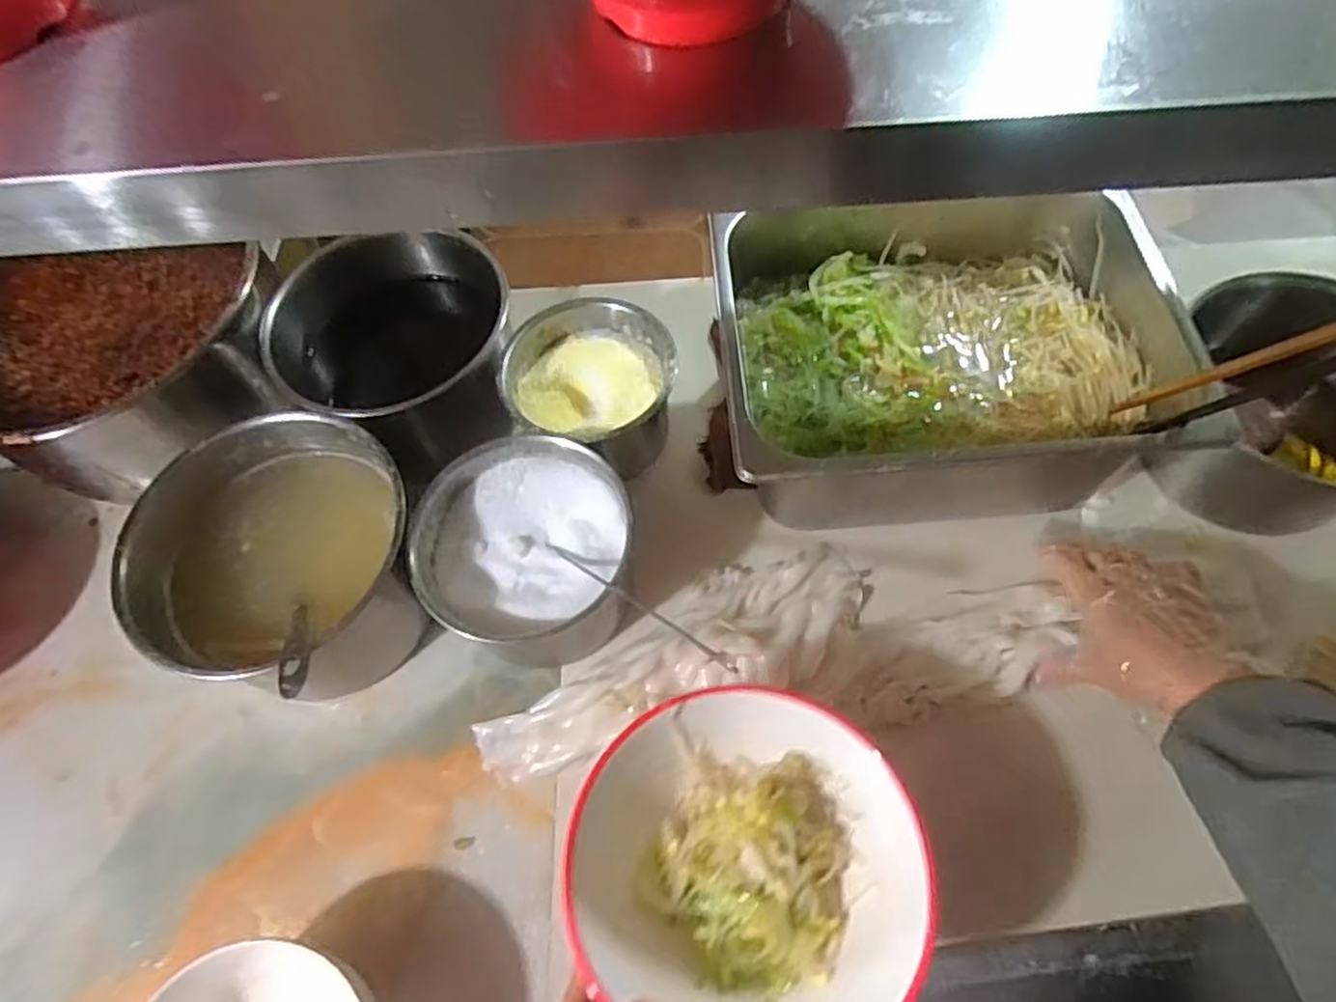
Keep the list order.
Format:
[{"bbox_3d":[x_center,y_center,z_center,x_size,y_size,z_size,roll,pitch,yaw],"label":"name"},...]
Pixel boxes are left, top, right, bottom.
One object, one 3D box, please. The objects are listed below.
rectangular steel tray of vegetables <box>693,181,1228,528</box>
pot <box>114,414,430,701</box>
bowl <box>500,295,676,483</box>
[{"bbox_3d":[0.204,-0.115,0.608,0.324,0.131,0.271,-5,63,1],"label":"rectangular steel tray of vegetables"},{"bbox_3d":[-0.281,0.051,0.577,0.203,0.148,0.186,-2,63,3],"label":"pot"},{"bbox_3d":[-0.067,-0.095,0.637,0.135,0.088,0.136,-2,63,3],"label":"bowl"}]

